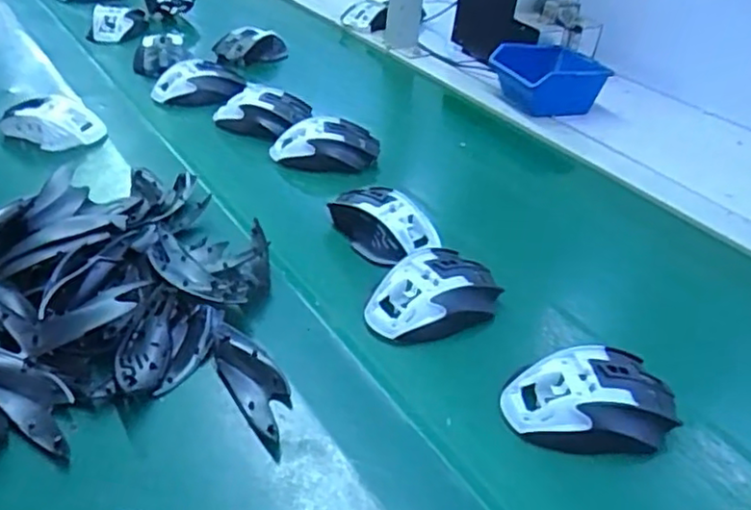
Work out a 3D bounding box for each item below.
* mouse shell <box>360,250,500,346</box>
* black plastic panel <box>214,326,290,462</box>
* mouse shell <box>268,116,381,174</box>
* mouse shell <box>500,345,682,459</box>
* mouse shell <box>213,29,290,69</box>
[{"bbox_3d":[0.044,0.031,0.517,0.104,0.035,0.065,-18,42,-29],"label":"mouse shell"},{"bbox_3d":[-0.077,0.085,0.436,0.035,0.019,0.100,-17,42,-28],"label":"black plastic panel"},{"bbox_3d":[-0.054,-0.115,0.708,0.111,0.039,0.066,-4,37,-13],"label":"mouse shell"},{"bbox_3d":[0.146,0.096,0.443,0.116,0.034,0.068,0,36,-7],"label":"mouse shell"},{"bbox_3d":[-0.176,-0.290,0.937,0.101,0.050,0.048,-10,39,-21],"label":"mouse shell"}]

